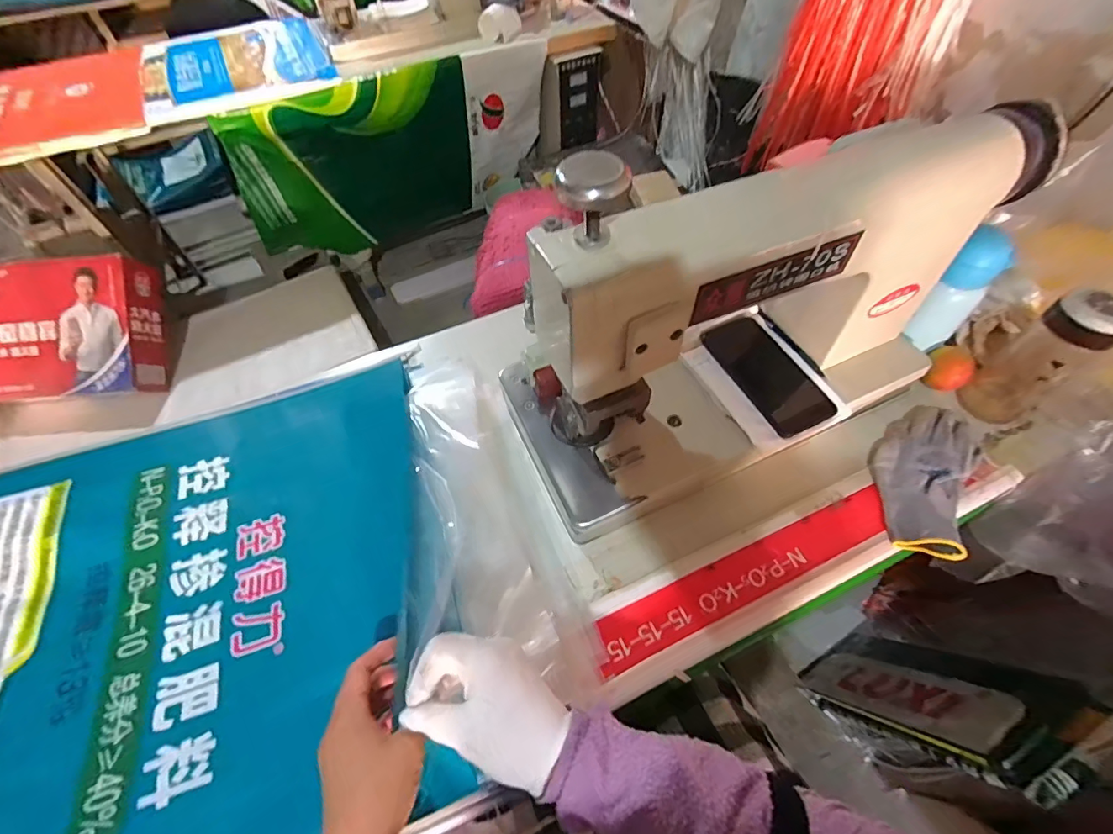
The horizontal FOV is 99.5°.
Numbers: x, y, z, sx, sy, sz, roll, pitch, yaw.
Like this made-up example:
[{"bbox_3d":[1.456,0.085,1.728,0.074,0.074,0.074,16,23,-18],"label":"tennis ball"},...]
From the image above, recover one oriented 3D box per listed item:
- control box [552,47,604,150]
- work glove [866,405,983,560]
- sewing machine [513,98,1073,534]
[{"bbox_3d":[0.070,-1.012,1.500,0.139,0.243,0.079,-5,56,1],"label":"control box"},{"bbox_3d":[0.428,0.062,0.549,0.100,0.031,0.197,25,60,19],"label":"work glove"},{"bbox_3d":[0.227,-0.135,0.488,0.546,0.305,0.218,-22,57,-12],"label":"sewing machine"}]

